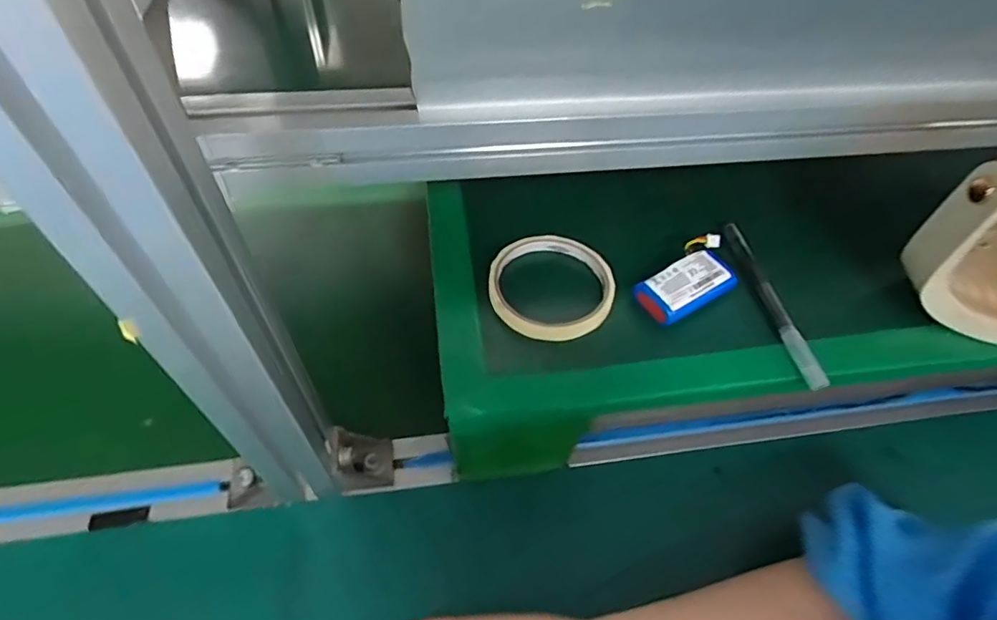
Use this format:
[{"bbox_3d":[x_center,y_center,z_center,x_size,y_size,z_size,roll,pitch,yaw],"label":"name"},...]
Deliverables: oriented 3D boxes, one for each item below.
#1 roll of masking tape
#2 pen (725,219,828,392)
[{"bbox_3d":[0.039,-0.018,0.378,0.086,0.018,0.082,3,53,-4],"label":"roll of masking tape"},{"bbox_3d":[0.198,-0.008,0.388,0.014,0.015,0.142,-3,53,-8],"label":"pen"}]

